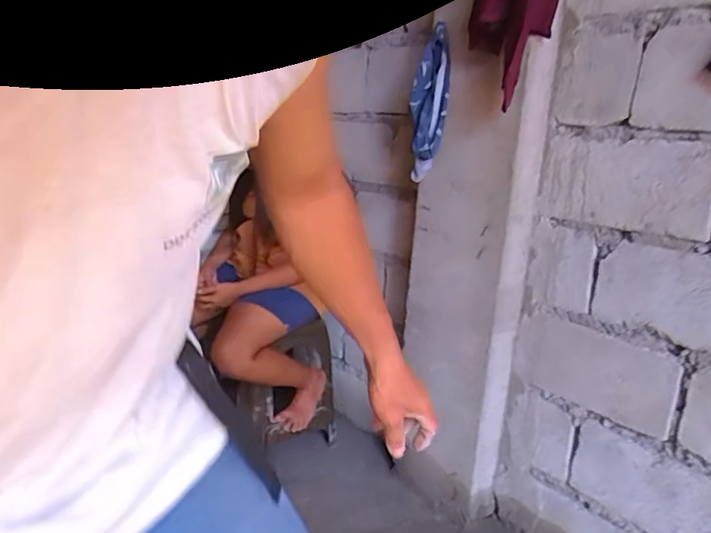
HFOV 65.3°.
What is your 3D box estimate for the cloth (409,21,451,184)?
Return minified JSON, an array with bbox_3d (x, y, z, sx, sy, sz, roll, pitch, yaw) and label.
[{"bbox_3d":[0.188,-0.409,1.431,0.097,0.353,0.071,0,15,8],"label":"cloth"}]

